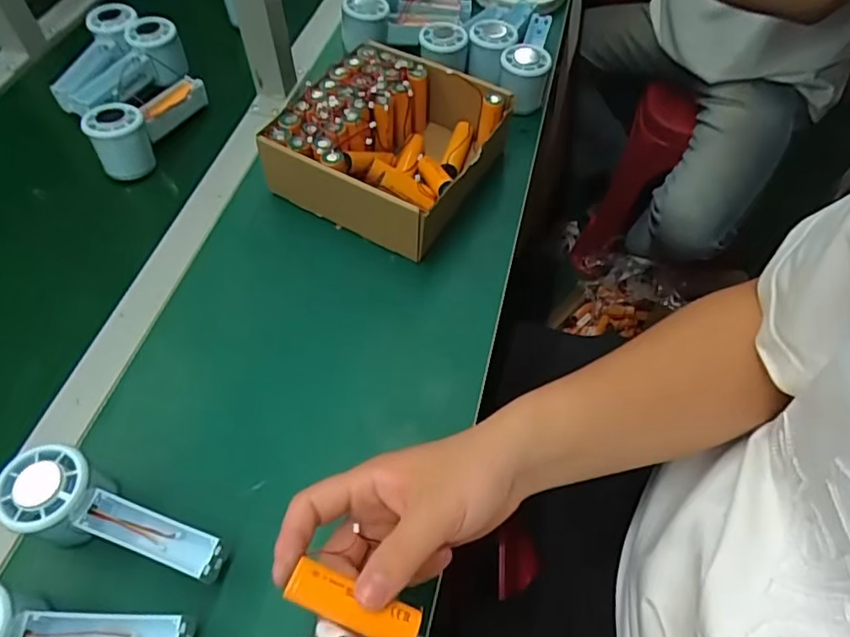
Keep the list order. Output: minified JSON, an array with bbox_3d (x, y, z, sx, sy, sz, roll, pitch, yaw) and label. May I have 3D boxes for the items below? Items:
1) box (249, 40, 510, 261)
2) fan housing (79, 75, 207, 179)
[{"bbox_3d":[-0.037,-0.172,0.588,0.188,0.091,0.209,23,59,13],"label":"box"},{"bbox_3d":[-0.295,-0.218,0.615,0.050,0.054,0.146,25,59,14],"label":"fan housing"}]

